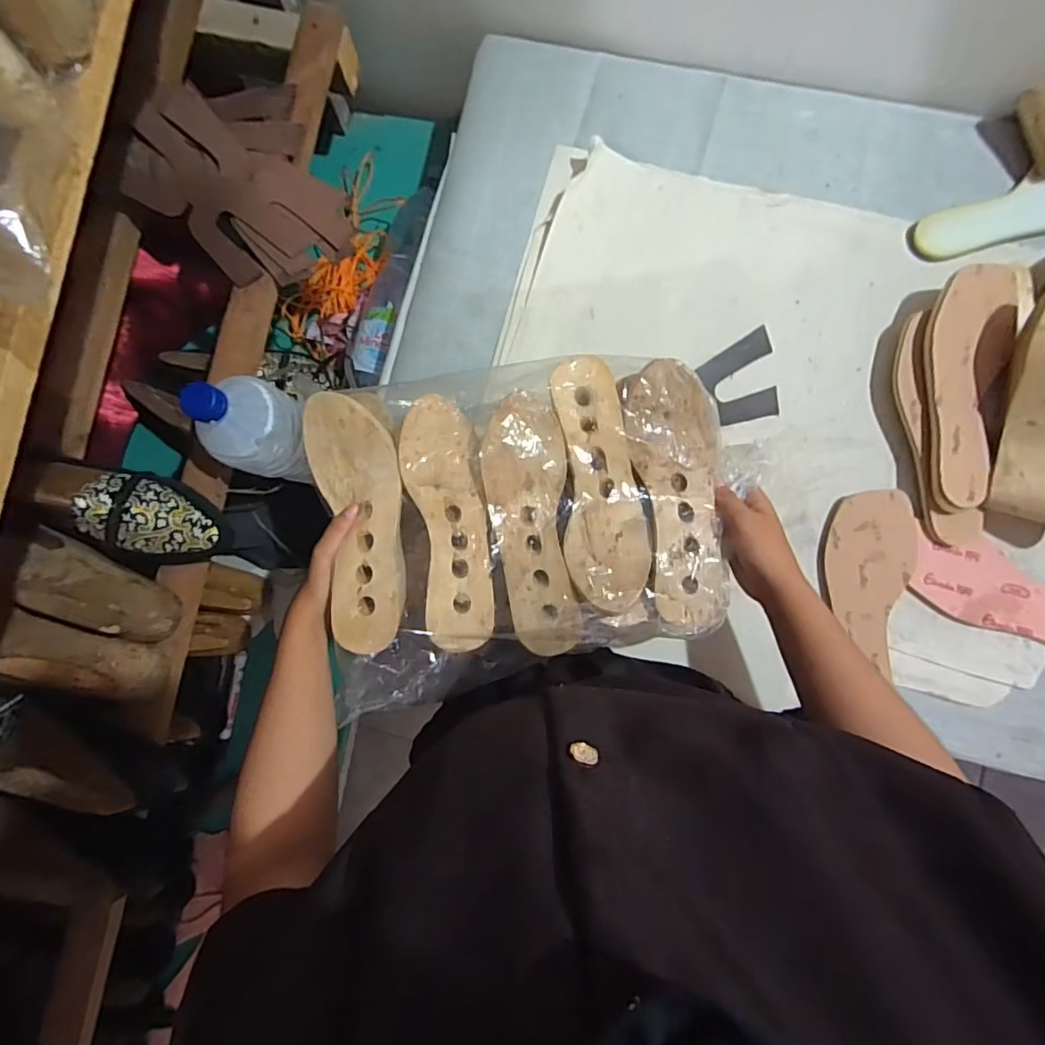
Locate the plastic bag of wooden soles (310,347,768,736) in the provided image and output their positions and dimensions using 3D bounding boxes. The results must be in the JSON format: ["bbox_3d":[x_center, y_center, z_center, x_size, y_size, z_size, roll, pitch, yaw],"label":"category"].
[{"bbox_3d":[0.010,-0.014,0.483,0.371,0.056,0.265,-13,85,3],"label":"plastic bag of wooden soles"}]

